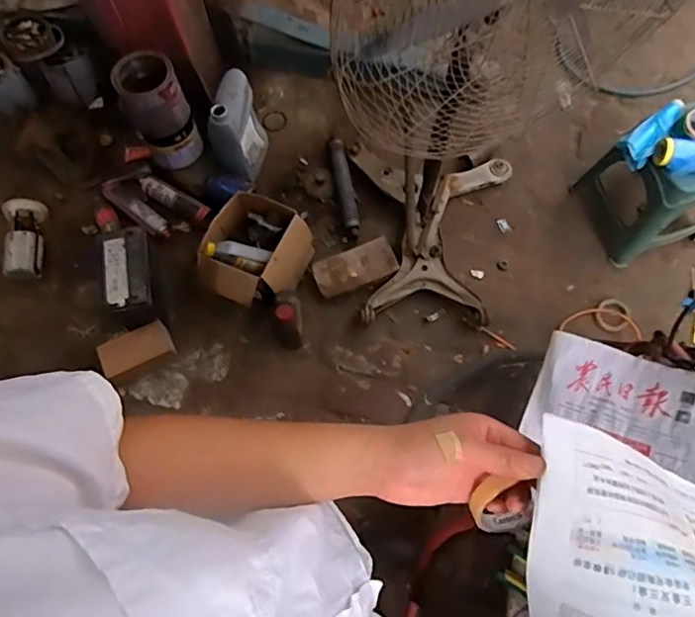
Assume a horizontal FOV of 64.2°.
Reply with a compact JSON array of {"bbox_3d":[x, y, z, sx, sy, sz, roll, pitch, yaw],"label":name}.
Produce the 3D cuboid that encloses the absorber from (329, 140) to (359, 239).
[{"bbox_3d":[-0.009,-0.388,1.748,0.053,0.041,0.360,-10,70,-1],"label":"absorber"}]

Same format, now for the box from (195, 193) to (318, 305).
[{"bbox_3d":[-0.267,-0.152,1.587,0.255,0.174,0.293,29,74,12],"label":"box"}]

